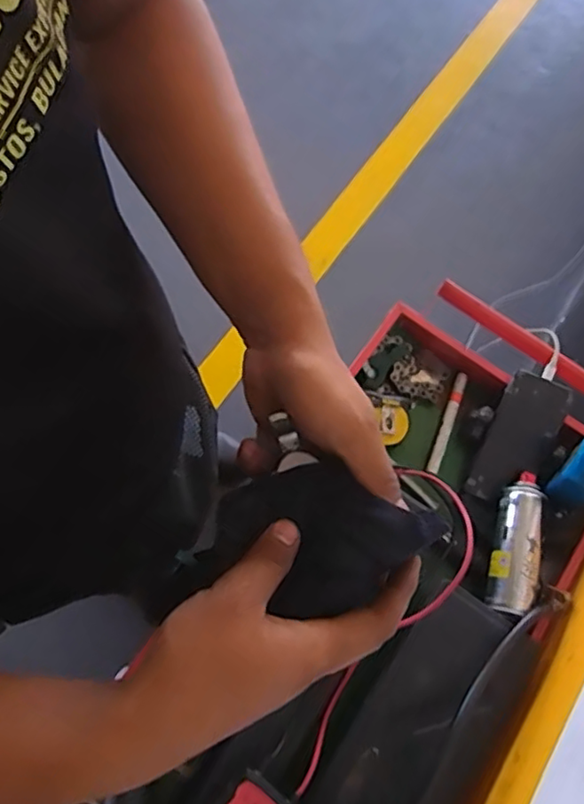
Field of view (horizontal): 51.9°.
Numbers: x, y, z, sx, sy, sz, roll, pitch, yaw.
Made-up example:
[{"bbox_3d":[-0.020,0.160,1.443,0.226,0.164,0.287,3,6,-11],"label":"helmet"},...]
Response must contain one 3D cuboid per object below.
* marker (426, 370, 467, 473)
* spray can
[{"bbox_3d":[0.201,0.026,0.775,0.016,0.013,0.141,22,71,2],"label":"marker"},{"bbox_3d":[0.260,0.160,0.683,0.055,0.043,0.159,17,72,5],"label":"spray can"}]

